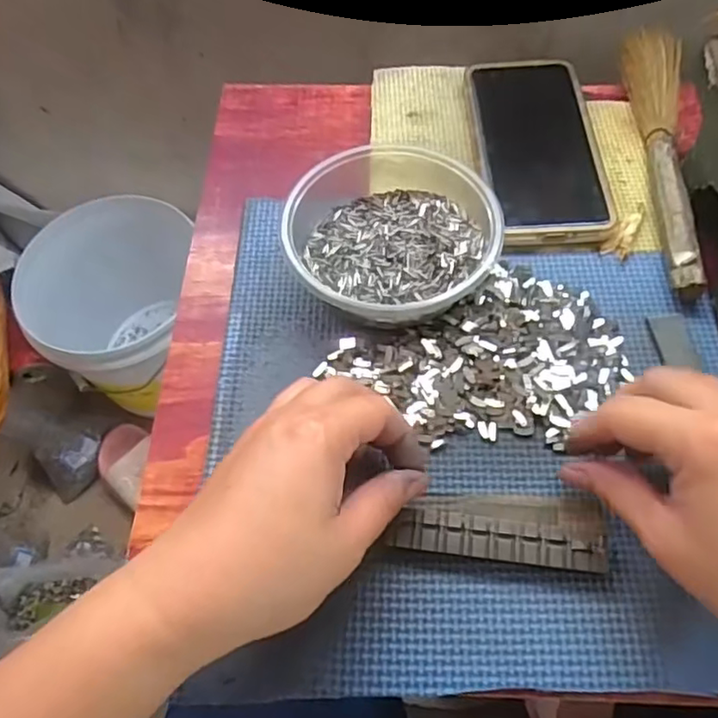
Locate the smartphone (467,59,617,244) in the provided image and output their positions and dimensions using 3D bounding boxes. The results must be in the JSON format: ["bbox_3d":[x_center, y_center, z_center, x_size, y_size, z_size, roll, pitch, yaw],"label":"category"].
[{"bbox_3d":[0.114,-0.139,0.400,0.073,0.013,0.157,-2,61,0],"label":"smartphone"}]

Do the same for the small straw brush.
[{"bbox_3d":[0.191,-0.142,0.396,0.039,0.021,0.237,9,62,6],"label":"small straw brush"}]

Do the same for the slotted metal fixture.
[{"bbox_3d":[0.066,0.079,0.287,0.098,0.014,0.034,3,61,0],"label":"slotted metal fixture"}]

